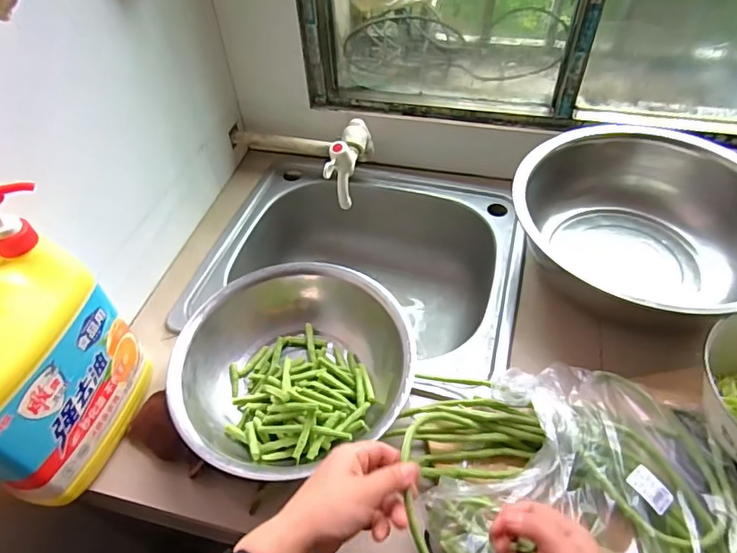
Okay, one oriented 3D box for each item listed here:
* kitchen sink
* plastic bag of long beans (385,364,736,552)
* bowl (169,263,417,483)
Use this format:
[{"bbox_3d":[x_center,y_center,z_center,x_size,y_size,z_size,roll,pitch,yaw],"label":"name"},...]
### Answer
[{"bbox_3d":[-0.004,0.009,0.790,0.436,0.152,0.379,11,51,11],"label":"kitchen sink"},{"bbox_3d":[0.202,0.198,0.479,0.333,0.061,0.260,19,53,18],"label":"plastic bag of long beans"},{"bbox_3d":[-0.083,0.095,0.564,0.246,0.089,0.227,-1,49,1],"label":"bowl"}]

